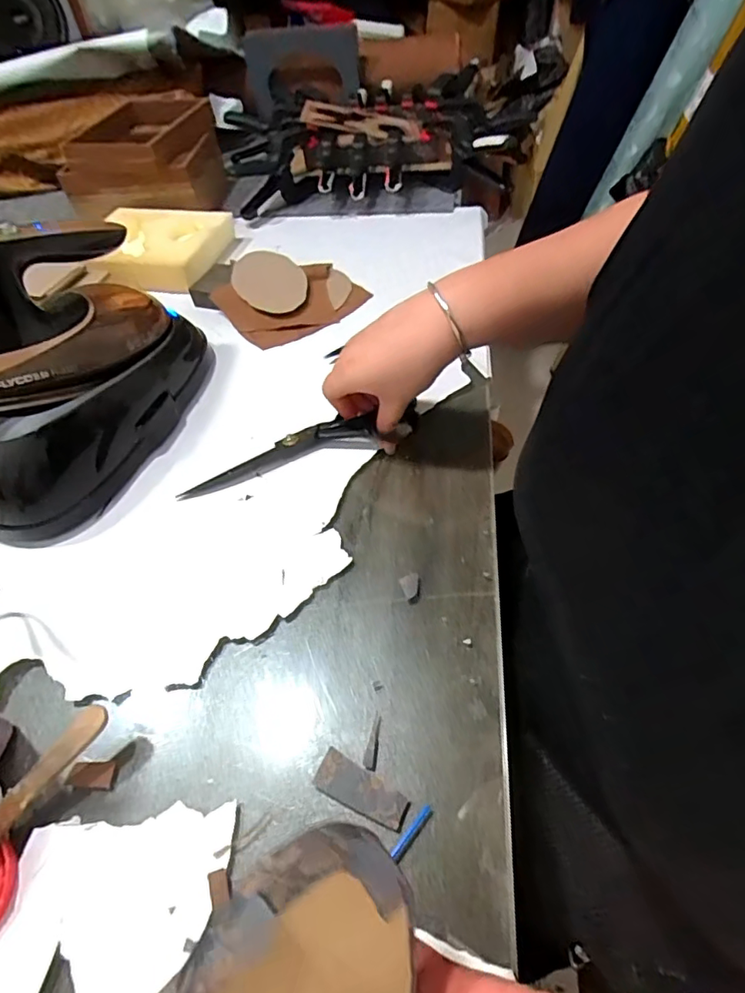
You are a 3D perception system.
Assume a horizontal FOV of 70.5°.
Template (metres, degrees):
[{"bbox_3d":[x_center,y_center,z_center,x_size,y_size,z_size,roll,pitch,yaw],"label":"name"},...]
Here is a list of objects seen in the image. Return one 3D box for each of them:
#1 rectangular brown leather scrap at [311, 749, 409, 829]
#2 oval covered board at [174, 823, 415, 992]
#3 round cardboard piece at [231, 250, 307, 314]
[{"bbox_3d":[-0.008,0.184,0.331,0.059,0.004,0.024,22,56,21],"label":"rectangular brown leather scrap"},{"bbox_3d":[-0.027,0.194,0.192,0.088,0.013,0.124,1,85,-22],"label":"oval covered board"},{"bbox_3d":[-0.129,-0.274,0.663,0.088,0.011,0.119,-1,55,-13],"label":"round cardboard piece"}]

